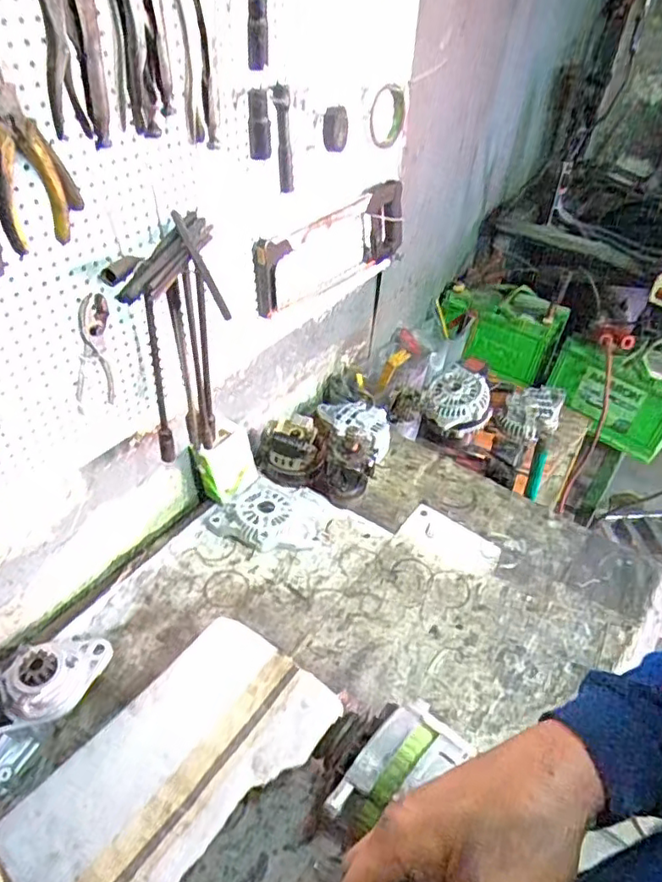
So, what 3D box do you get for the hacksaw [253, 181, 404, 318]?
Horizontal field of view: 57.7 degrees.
[{"bbox_3d":[0.010,-0.322,1.019,0.042,0.153,0.389,29,47,26],"label":"hacksaw"}]

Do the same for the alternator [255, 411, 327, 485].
[{"bbox_3d":[-0.074,0.014,1.107,0.129,0.098,0.120,0,42,-4],"label":"alternator"}]

